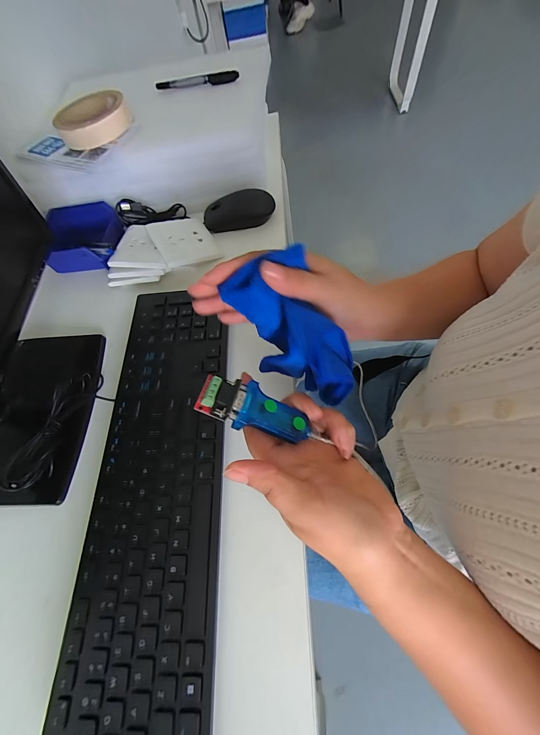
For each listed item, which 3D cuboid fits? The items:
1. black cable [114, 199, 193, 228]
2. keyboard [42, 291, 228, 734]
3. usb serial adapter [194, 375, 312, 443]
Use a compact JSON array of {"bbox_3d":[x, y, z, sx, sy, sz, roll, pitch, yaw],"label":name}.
[{"bbox_3d":[-0.186,-0.244,0.448,0.103,0.035,0.028,-12,64,2],"label":"black cable"},{"bbox_3d":[-0.111,0.099,0.283,0.124,0.017,0.418,-4,65,5],"label":"keyboard"},{"bbox_3d":[-0.010,0.031,0.214,0.085,0.013,0.034,22,68,-10],"label":"usb serial adapter"}]

